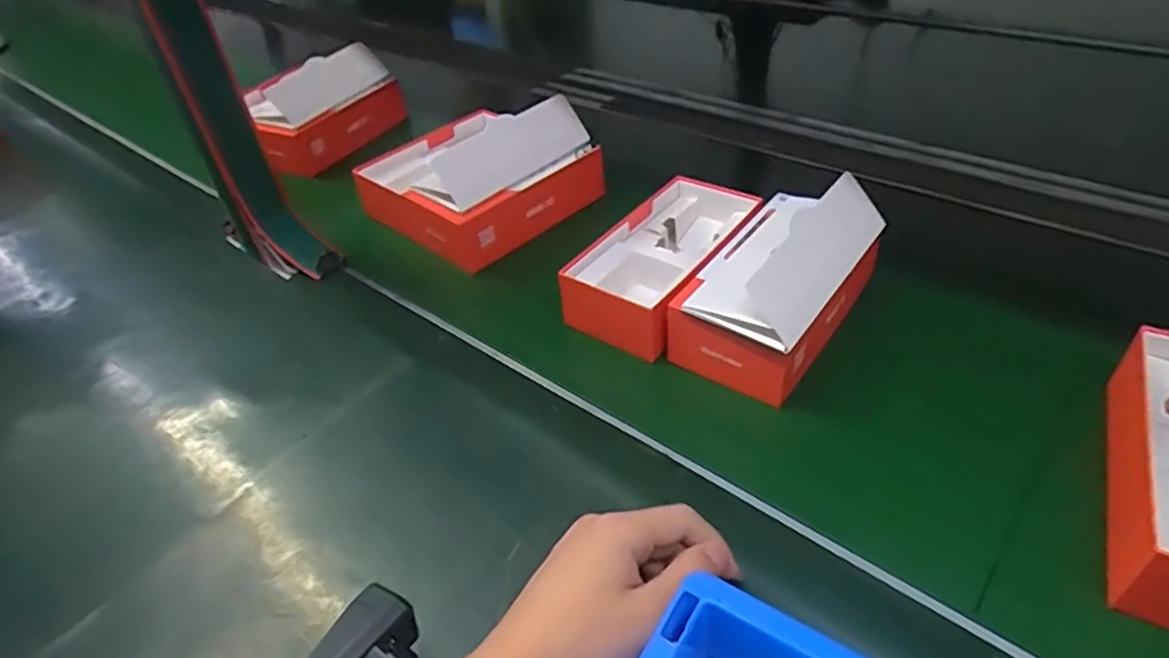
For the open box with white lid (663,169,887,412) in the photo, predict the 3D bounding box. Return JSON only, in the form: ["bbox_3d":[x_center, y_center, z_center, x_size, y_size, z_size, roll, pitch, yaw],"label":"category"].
[{"bbox_3d":[0.150,-0.045,0.500,0.100,0.092,0.182,23,51,32],"label":"open box with white lid"}]

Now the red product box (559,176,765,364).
[{"bbox_3d":[0.073,-0.060,0.571,0.101,0.063,0.196,20,49,29],"label":"red product box"}]

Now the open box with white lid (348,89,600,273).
[{"bbox_3d":[-0.121,-0.163,0.688,0.206,0.100,0.179,23,51,32],"label":"open box with white lid"}]

